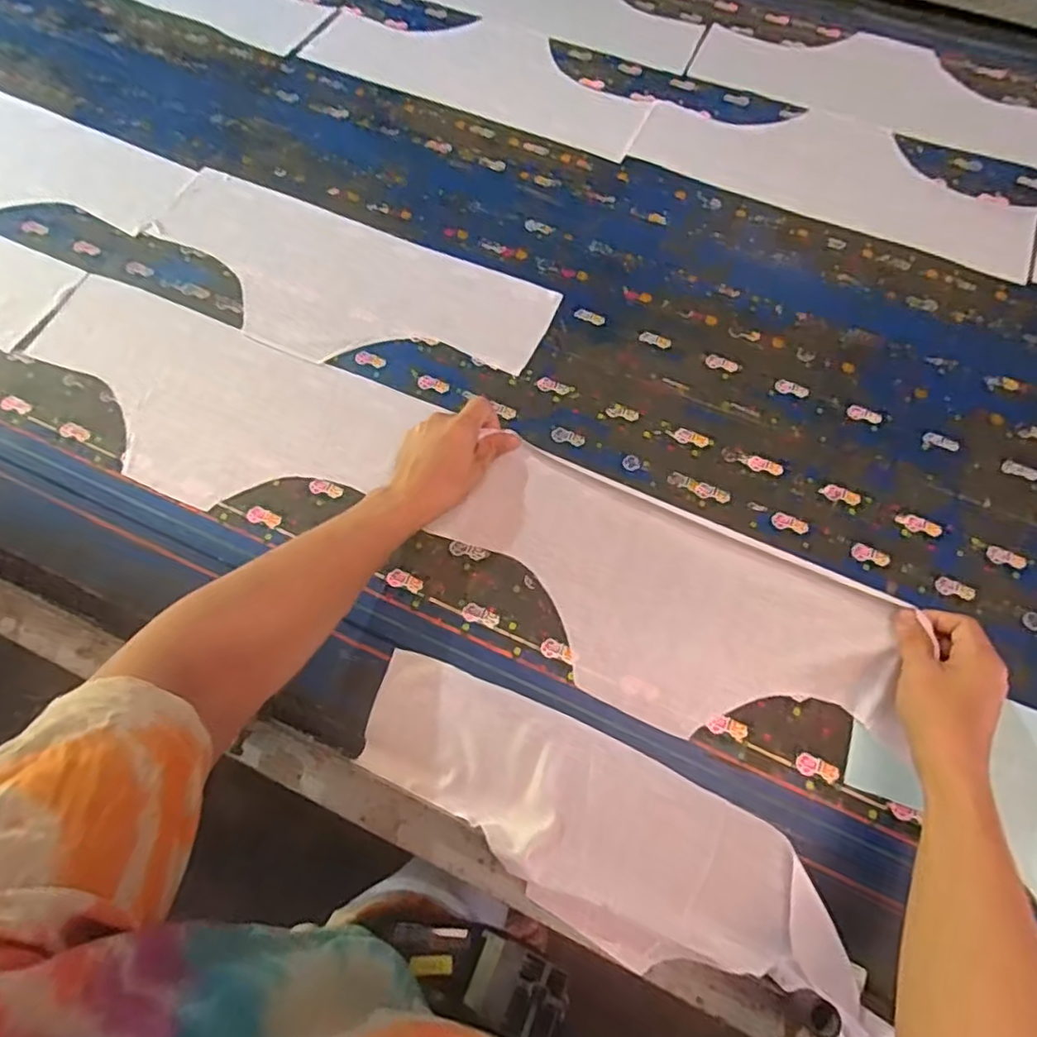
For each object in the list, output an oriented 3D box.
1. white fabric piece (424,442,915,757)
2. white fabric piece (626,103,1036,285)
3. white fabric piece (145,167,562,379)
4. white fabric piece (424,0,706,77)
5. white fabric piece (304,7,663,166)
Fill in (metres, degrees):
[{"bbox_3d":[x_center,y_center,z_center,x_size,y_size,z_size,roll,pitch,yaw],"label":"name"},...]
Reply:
[{"bbox_3d":[0.119,0.076,0.538,0.389,0.042,0.177,25,66,13],"label":"white fabric piece"},{"bbox_3d":[0.394,-0.440,0.774,0.476,0.008,0.182,23,65,11],"label":"white fabric piece"},{"bbox_3d":[-0.220,-0.272,0.702,0.492,0.010,0.195,25,66,12],"label":"white fabric piece"},{"bbox_3d":[0.040,-0.795,0.938,0.498,0.008,0.198,29,67,14],"label":"white fabric piece"},{"bbox_3d":[-0.053,-0.626,0.860,0.494,0.007,0.184,26,69,14],"label":"white fabric piece"}]

